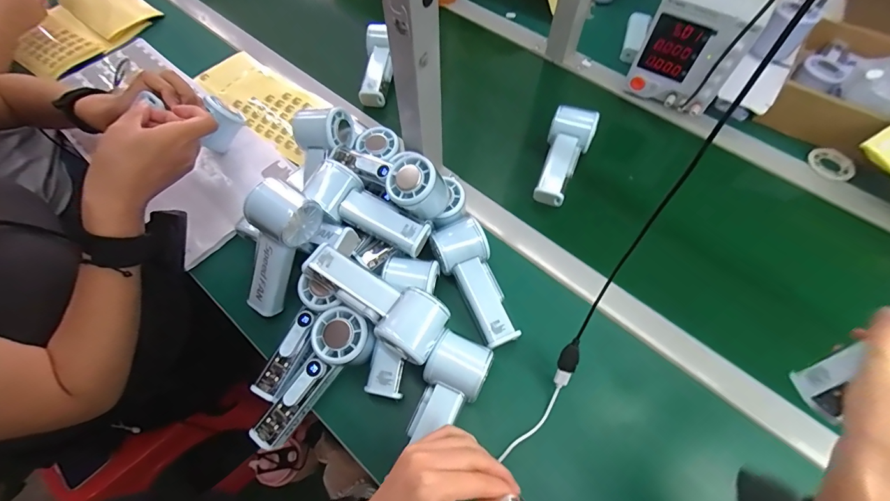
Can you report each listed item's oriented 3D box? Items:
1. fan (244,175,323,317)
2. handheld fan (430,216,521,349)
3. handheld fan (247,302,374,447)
[{"bbox_3d":[-0.184,0.002,0.423,0.053,0.154,0.059,31,24,16],"label":"fan"},{"bbox_3d":[0.034,0.039,0.451,0.059,0.062,0.148,-21,63,-11],"label":"handheld fan"},{"bbox_3d":[-0.132,0.129,0.401,0.057,0.047,0.152,36,85,18],"label":"handheld fan"}]

